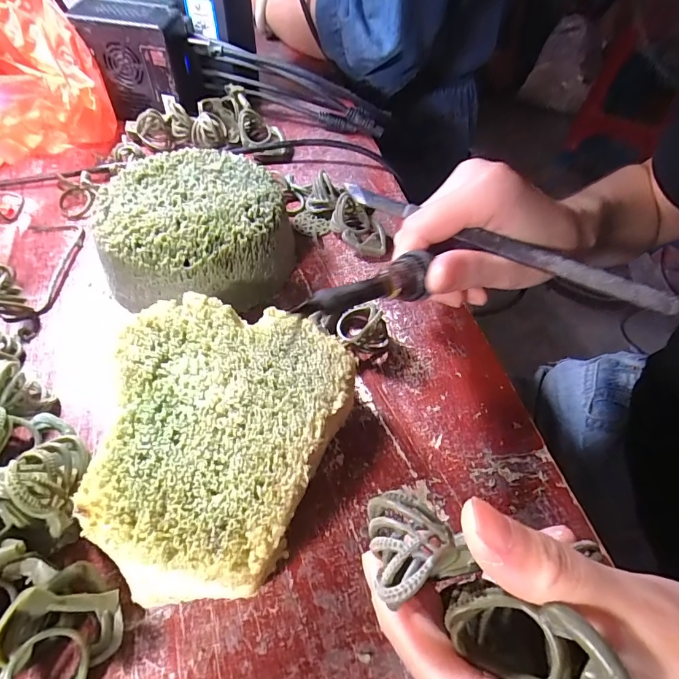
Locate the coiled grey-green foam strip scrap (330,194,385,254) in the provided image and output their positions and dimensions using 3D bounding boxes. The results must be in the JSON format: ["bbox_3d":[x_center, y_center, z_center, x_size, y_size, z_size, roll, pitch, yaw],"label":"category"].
[{"bbox_3d":[0.012,-0.073,0.267,0.033,0.028,0.031,-1,55,-6],"label":"coiled grey-green foam strip scrap"}]

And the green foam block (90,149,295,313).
[{"bbox_3d":[-0.080,-0.063,0.241,0.103,0.044,0.098,-9,56,-11],"label":"green foam block"}]

